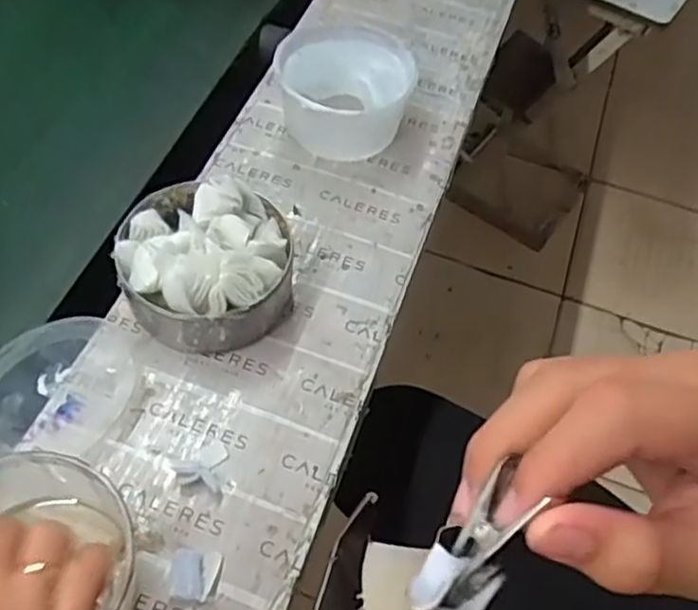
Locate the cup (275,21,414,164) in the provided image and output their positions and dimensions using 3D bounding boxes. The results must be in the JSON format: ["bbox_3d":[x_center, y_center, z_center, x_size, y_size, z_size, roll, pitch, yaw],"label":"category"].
[{"bbox_3d":[-0.004,-0.189,0.620,0.112,0.066,0.120,1,55,-1],"label":"cup"}]

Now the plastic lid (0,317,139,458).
[{"bbox_3d":[-0.201,0.053,0.479,0.110,0.012,0.100,3,56,-4],"label":"plastic lid"}]

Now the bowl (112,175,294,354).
[{"bbox_3d":[-0.098,-0.030,0.497,0.110,0.080,0.112,3,56,-4],"label":"bowl"}]

